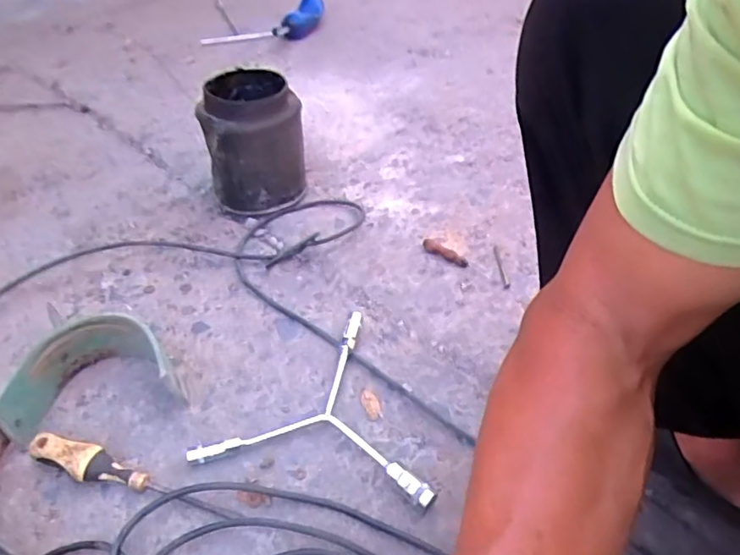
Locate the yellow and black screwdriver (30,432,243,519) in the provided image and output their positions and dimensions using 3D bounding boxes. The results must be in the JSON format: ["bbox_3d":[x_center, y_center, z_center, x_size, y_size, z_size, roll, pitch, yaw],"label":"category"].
[{"bbox_3d":[-0.215,0.183,0.509,0.201,0.031,0.030,14,45,14],"label":"yellow and black screwdriver"}]

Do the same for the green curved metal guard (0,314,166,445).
[{"bbox_3d":[-0.289,0.100,0.572,0.153,0.066,0.099,-17,46,-18],"label":"green curved metal guard"}]

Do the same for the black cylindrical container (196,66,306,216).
[{"bbox_3d":[-0.167,-0.187,0.805,0.119,0.170,0.115,0,43,0],"label":"black cylindrical container"}]

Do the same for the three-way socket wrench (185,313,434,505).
[{"bbox_3d":[-0.042,0.118,0.581,0.226,0.027,0.196,7,44,7],"label":"three-way socket wrench"}]

